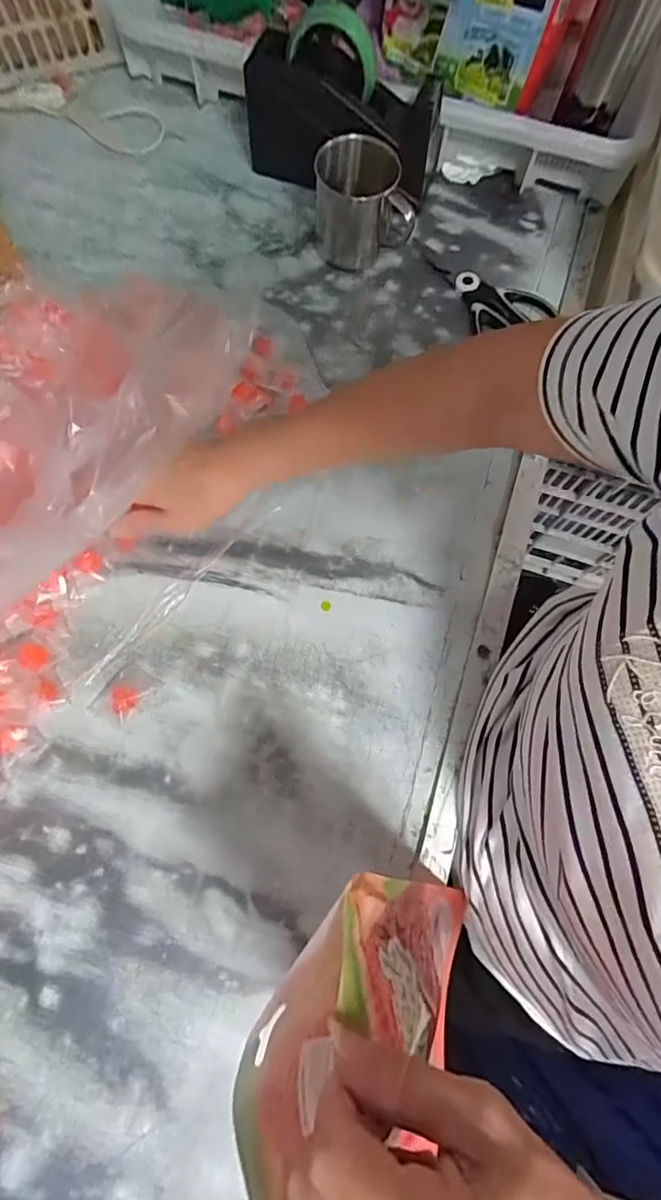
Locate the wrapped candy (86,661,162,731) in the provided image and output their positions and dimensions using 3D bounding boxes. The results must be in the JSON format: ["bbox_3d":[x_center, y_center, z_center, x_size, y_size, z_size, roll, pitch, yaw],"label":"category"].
[{"bbox_3d":[-0.165,0.073,0.397,0.034,0.012,0.051,35,75,9],"label":"wrapped candy"}]

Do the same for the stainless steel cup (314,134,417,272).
[{"bbox_3d":[0.035,-0.407,0.519,0.102,0.084,0.092,2,72,-2],"label":"stainless steel cup"}]

